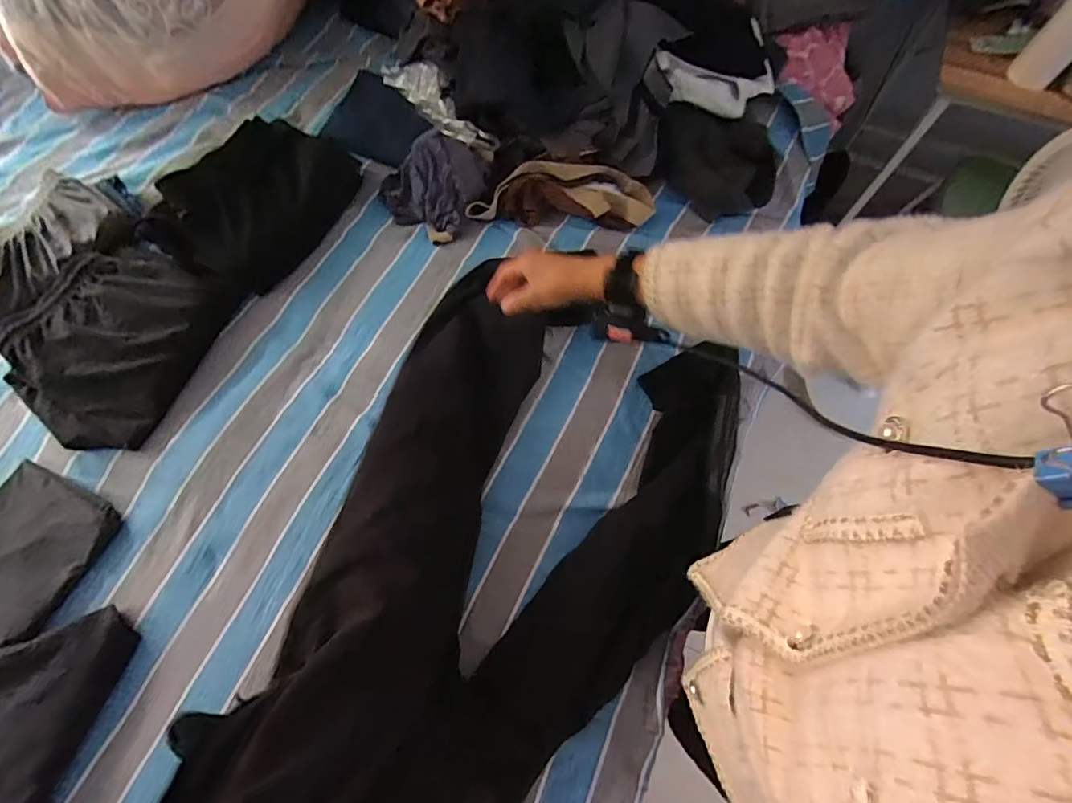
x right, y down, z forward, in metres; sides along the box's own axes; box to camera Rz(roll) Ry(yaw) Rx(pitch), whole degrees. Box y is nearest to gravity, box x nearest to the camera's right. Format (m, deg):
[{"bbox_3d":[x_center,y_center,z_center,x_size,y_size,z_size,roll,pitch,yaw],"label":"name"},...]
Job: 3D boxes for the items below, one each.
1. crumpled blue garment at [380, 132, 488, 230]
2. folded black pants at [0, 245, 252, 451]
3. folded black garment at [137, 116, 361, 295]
[{"bbox_3d":[-0.166,-0.356,0.816,0.177,0.076,0.154,-19,71,-7],"label":"crumpled blue garment"},{"bbox_3d":[-0.624,-0.094,0.736,0.256,0.057,0.300,24,72,9],"label":"folded black pants"},{"bbox_3d":[-0.443,-0.326,0.812,0.173,0.113,0.321,34,73,12],"label":"folded black garment"}]

